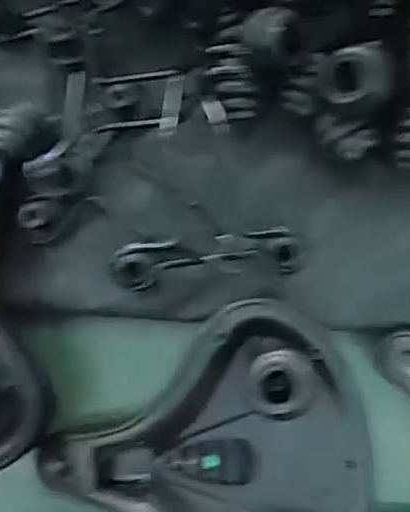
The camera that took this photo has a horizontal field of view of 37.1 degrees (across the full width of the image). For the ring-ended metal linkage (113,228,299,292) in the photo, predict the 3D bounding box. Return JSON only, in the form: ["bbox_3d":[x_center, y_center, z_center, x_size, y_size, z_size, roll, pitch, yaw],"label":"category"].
[{"bbox_3d":[0.003,0.003,0.504,0.158,0.043,0.038,-6,84,6],"label":"ring-ended metal linkage"}]

